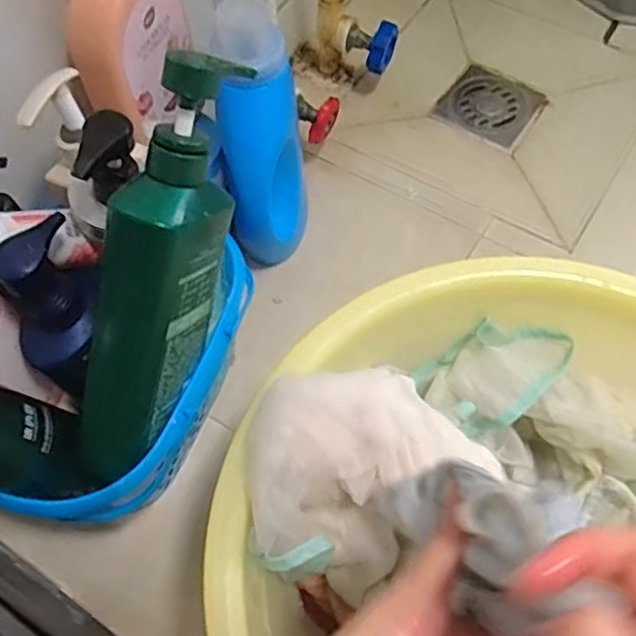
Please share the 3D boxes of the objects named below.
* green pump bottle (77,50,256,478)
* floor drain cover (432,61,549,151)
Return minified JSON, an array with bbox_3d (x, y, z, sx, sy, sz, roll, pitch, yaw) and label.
[{"bbox_3d":[-0.099,-0.025,0.420,0.053,0.265,0.058,24,23,13],"label":"green pump bottle"},{"bbox_3d":[0.199,-0.244,0.785,0.105,0.005,0.099,31,67,16],"label":"floor drain cover"}]

